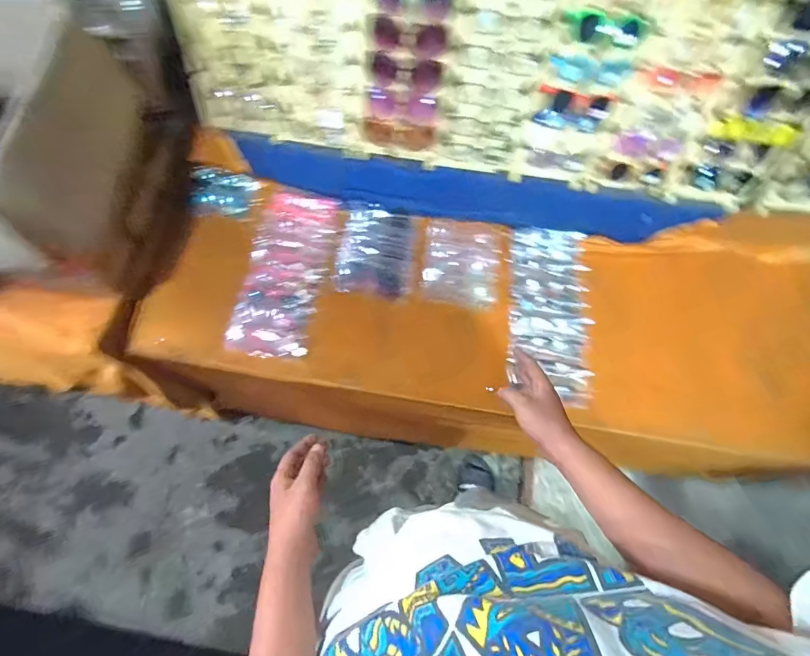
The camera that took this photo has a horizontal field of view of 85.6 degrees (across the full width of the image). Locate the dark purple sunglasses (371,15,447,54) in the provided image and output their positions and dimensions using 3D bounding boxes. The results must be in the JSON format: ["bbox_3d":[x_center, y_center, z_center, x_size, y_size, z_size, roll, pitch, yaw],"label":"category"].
[{"bbox_3d":[0.009,-0.496,0.749,0.126,0.053,0.039,-2,68,-4],"label":"dark purple sunglasses"}]

